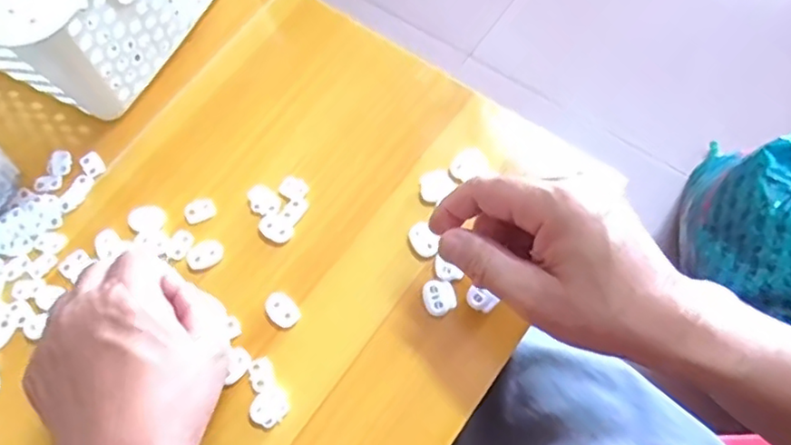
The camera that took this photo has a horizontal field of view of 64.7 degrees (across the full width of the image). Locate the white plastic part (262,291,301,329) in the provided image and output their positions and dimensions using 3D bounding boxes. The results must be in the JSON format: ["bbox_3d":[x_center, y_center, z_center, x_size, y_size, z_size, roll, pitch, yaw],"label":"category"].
[{"bbox_3d":[-0.072,0.054,0.393,0.017,0.005,0.025,-41,71,-12],"label":"white plastic part"}]

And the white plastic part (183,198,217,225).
[{"bbox_3d":[-0.132,-0.008,0.420,0.020,0.004,0.016,-24,69,-6],"label":"white plastic part"}]

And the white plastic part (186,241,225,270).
[{"bbox_3d":[-0.124,0.021,0.409,0.023,0.004,0.018,-37,71,-11],"label":"white plastic part"}]

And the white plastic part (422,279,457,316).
[{"bbox_3d":[0.027,0.047,0.392,0.020,0.007,0.023,-22,69,-6],"label":"white plastic part"}]

